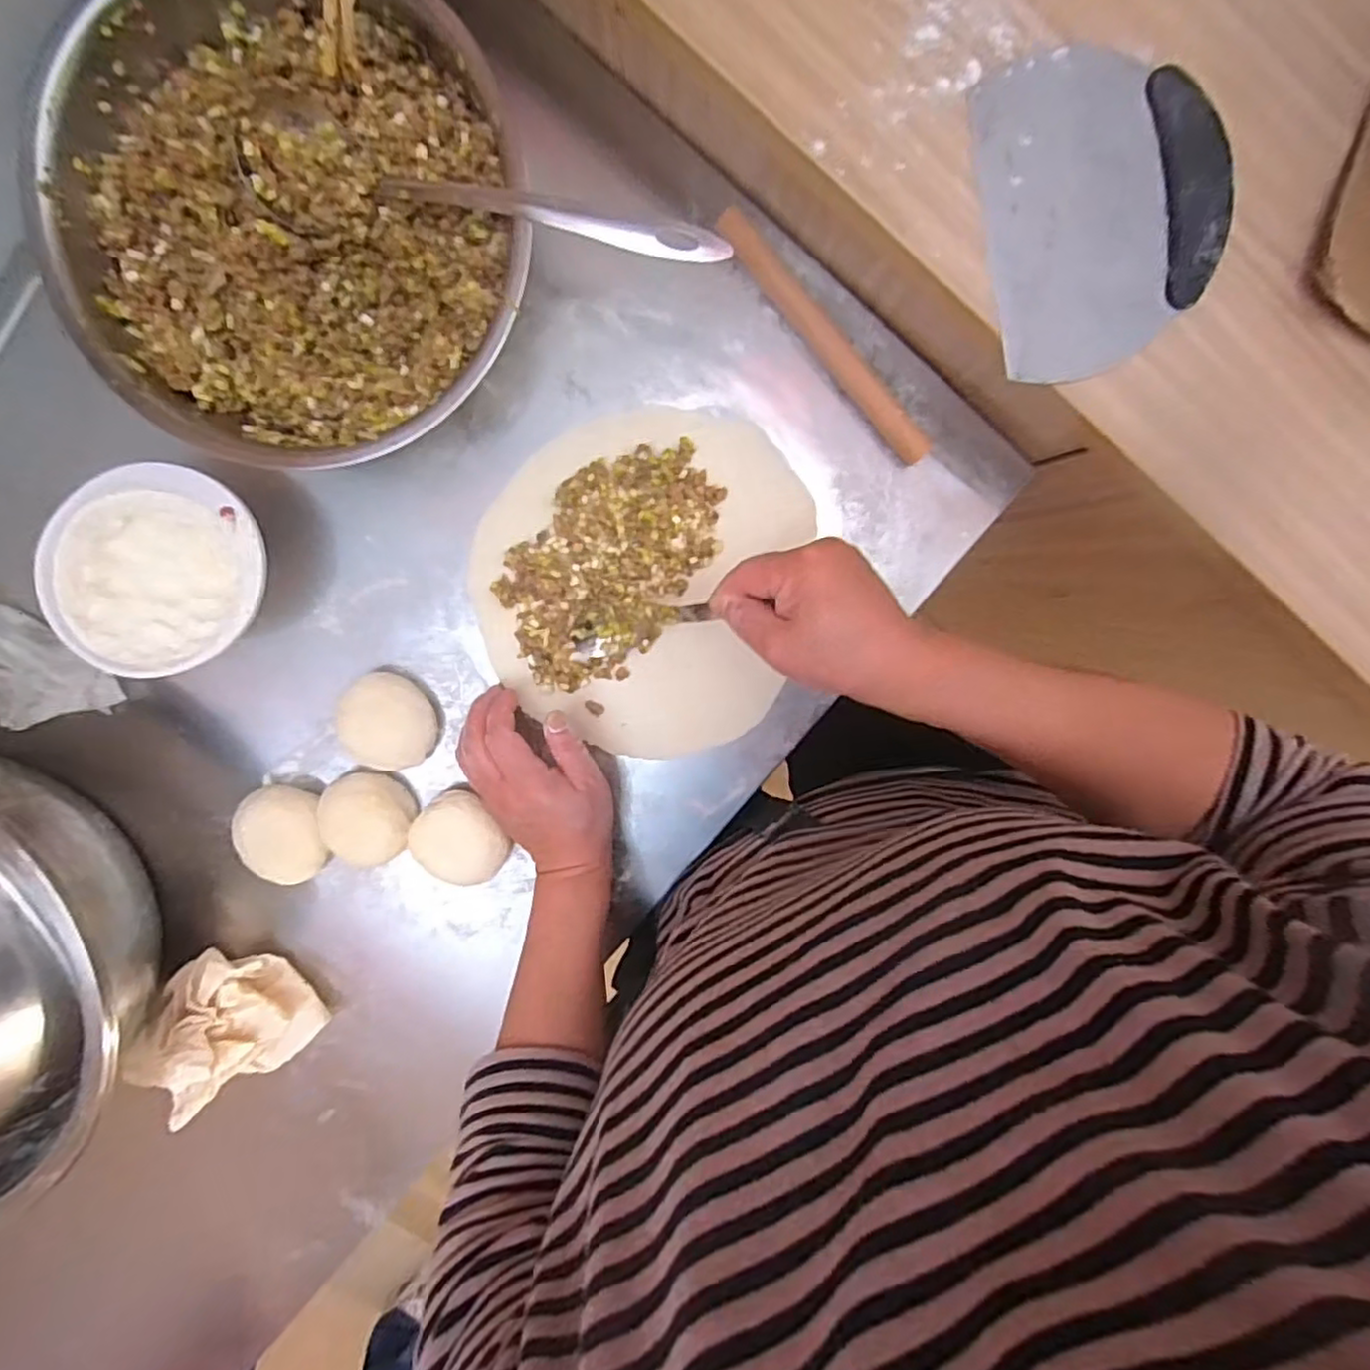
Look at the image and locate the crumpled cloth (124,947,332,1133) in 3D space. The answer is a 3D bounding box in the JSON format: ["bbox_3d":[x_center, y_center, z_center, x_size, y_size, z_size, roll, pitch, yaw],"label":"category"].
[{"bbox_3d":[-0.342,0.259,0.501,0.102,0.050,0.141,43,96,-8],"label":"crumpled cloth"}]

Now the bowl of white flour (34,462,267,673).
[{"bbox_3d":[-0.319,-0.072,0.436,0.129,0.066,0.119,0,100,-2],"label":"bowl of white flour"}]

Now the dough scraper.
[{"bbox_3d":[0.215,-0.243,0.354,0.117,0.014,0.149,-13,100,0],"label":"dough scraper"}]

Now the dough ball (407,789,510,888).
[{"bbox_3d":[-0.157,0.106,0.488,0.053,0.033,0.065,-43,99,5],"label":"dough ball"}]

